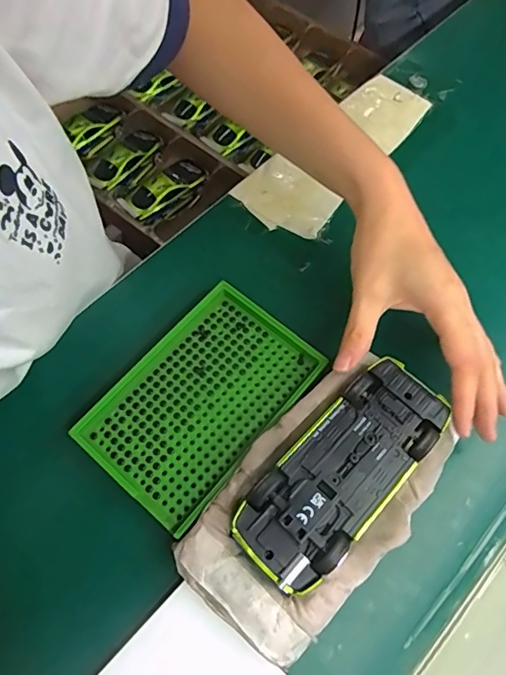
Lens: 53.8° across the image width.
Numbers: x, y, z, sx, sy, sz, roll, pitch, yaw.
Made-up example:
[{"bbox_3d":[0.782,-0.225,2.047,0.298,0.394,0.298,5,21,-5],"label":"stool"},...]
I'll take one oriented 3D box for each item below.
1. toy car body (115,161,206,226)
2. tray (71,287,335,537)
[{"bbox_3d":[-0.121,-0.198,0.675,0.069,0.033,0.122,41,72,17],"label":"toy car body"},{"bbox_3d":[-0.033,0.036,0.310,0.093,0.014,0.135,37,71,15],"label":"tray"}]

